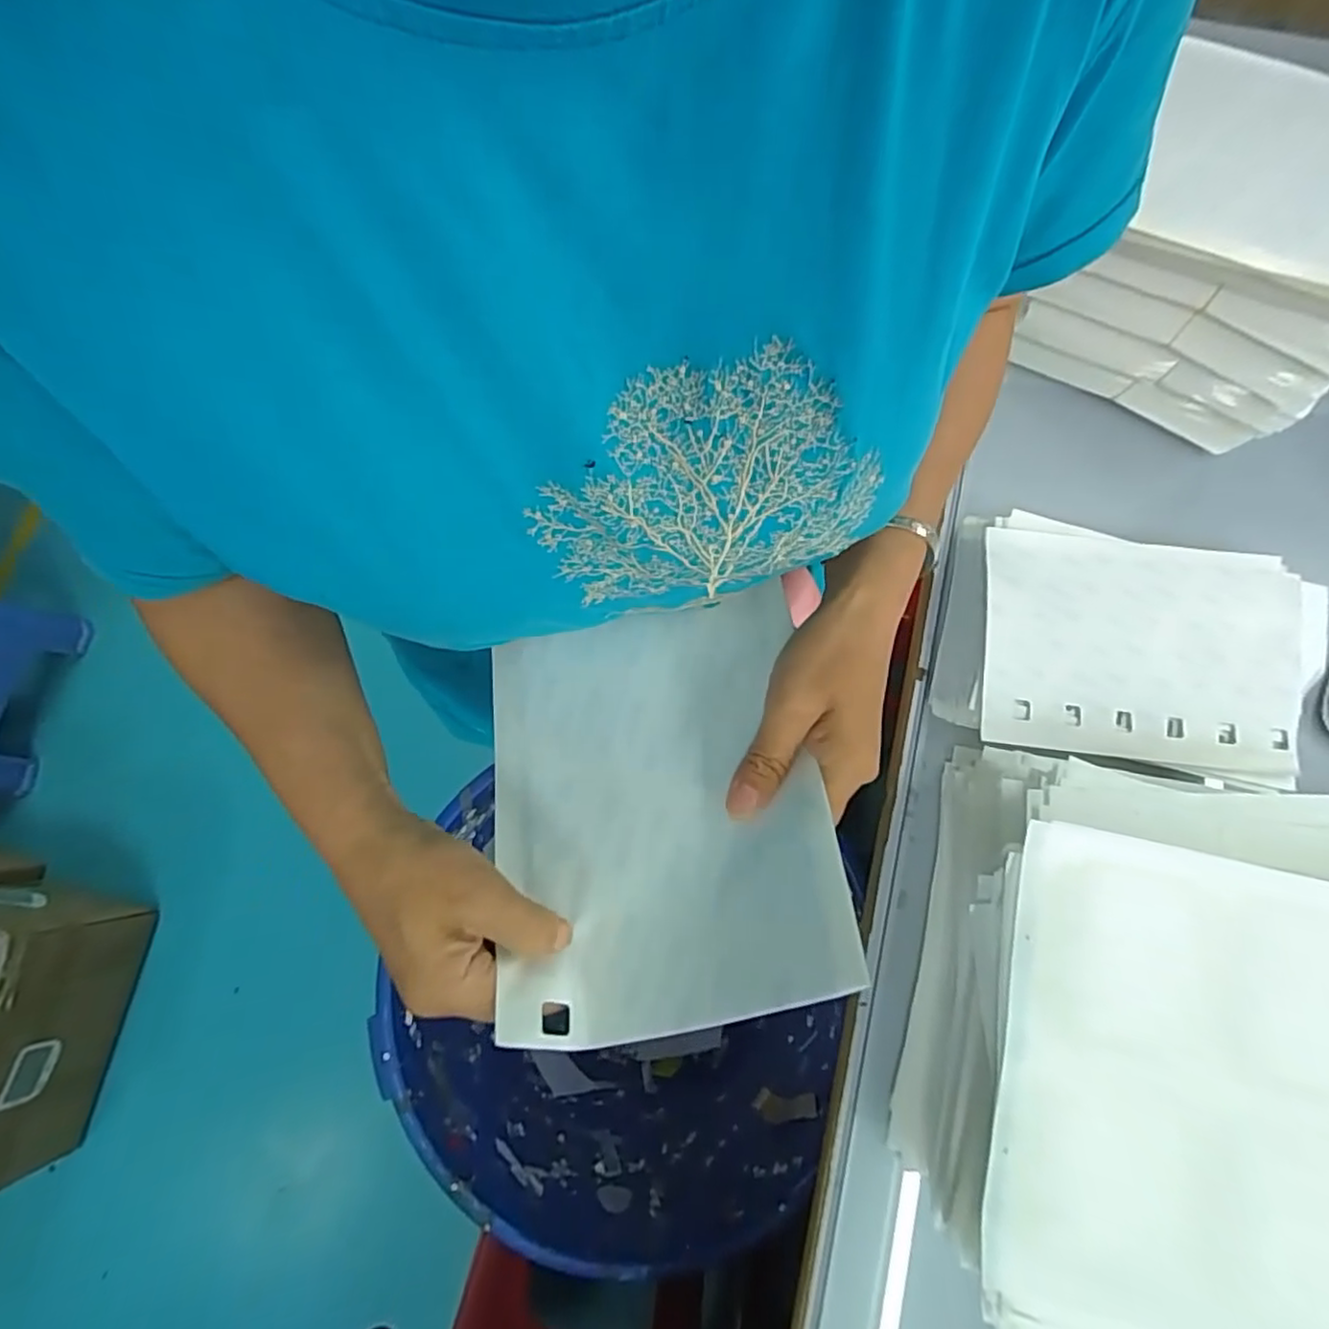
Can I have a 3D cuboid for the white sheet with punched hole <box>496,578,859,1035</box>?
[{"bbox_3d":[-0.009,0.058,0.311,0.159,0.030,0.200,-17,57,11],"label":"white sheet with punched hole"}]

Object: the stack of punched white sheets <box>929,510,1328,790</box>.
[{"bbox_3d":[0.358,-0.011,0.496,0.271,0.046,0.178,11,78,4],"label":"stack of punched white sheets"}]

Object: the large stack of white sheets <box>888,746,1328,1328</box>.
[{"bbox_3d":[0.301,0.209,0.388,0.261,0.170,0.288,8,78,3],"label":"large stack of white sheets"}]

